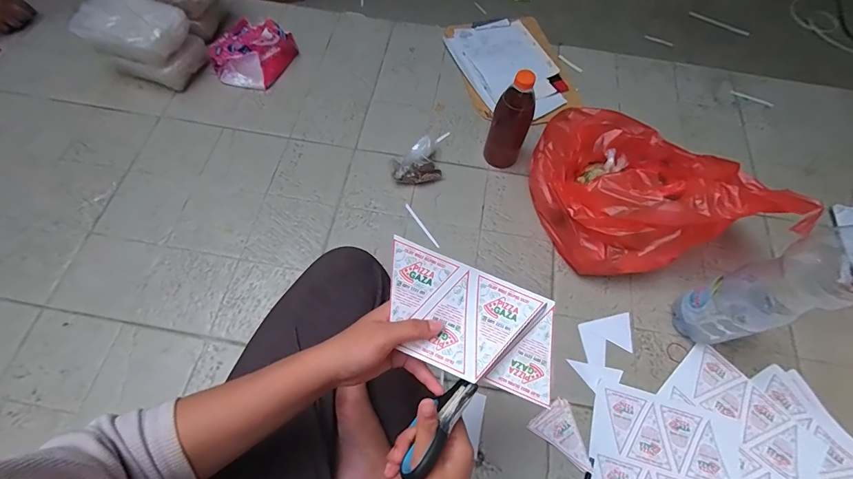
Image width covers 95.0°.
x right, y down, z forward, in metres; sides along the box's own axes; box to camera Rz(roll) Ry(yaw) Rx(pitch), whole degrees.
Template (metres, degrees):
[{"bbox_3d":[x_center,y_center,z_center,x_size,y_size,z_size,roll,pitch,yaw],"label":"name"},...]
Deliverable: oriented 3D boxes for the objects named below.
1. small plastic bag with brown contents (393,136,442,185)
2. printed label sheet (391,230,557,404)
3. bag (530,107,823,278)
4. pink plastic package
[{"bbox_3d":[-0.021,-0.142,0.732,0.084,0.053,0.069,-13,66,-8],"label":"small plastic bag with brown contents"},{"bbox_3d":[0.041,0.073,0.343,0.169,0.016,0.091,22,89,-5],"label":"printed label sheet"},{"bbox_3d":[0.350,-0.101,0.662,0.284,0.171,0.297,-13,66,-8],"label":"bag"},{"bbox_3d":[-0.382,-0.410,0.831,0.150,0.071,0.163,21,66,8],"label":"pink plastic package"}]

